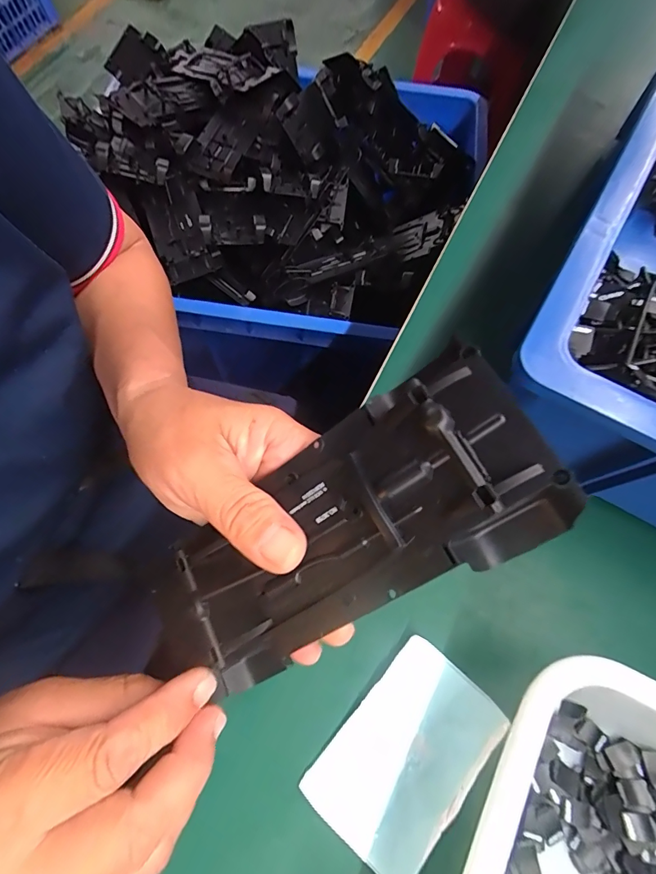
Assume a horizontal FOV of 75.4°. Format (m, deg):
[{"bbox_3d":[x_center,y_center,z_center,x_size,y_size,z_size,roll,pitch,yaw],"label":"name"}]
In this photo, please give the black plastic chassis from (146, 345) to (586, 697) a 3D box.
[{"bbox_3d":[0.000,0.042,0.167,0.170,0.026,0.072,-39,72,19],"label":"black plastic chassis"}]

